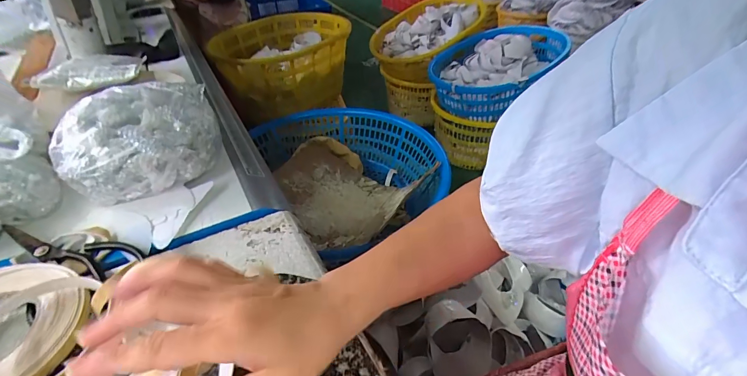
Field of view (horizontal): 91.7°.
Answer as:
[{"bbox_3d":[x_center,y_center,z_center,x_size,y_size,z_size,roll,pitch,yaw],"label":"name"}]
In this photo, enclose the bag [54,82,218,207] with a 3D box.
[{"bbox_3d":[-0.296,-0.076,0.476,0.158,0.103,0.179,-14,40,-15],"label":"bag"}]

